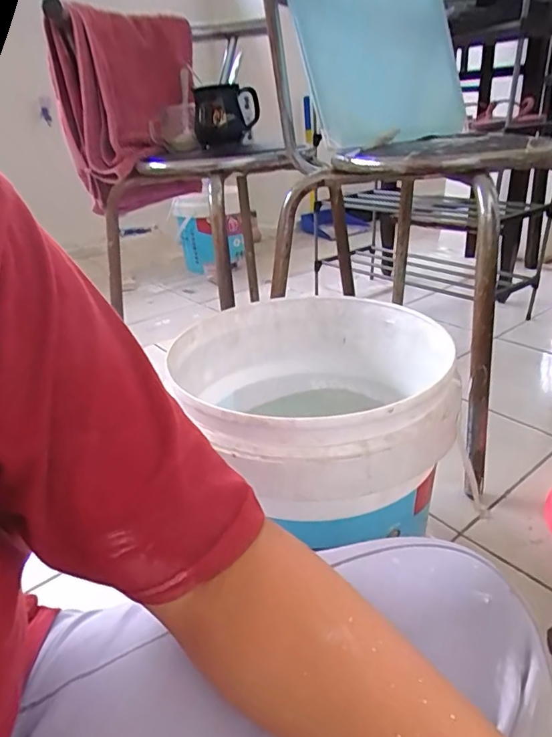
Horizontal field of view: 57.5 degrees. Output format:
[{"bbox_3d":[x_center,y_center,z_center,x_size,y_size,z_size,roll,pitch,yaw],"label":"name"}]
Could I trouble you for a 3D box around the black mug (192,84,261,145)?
[{"bbox_3d":[-0.088,-0.451,0.920,0.119,0.116,0.086,-6,26,-3],"label":"black mug"}]

